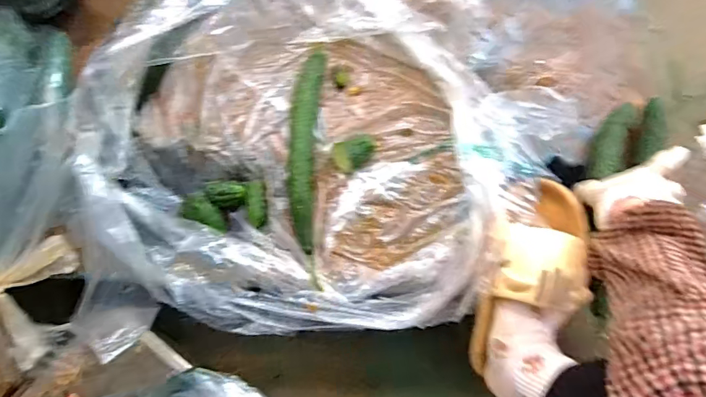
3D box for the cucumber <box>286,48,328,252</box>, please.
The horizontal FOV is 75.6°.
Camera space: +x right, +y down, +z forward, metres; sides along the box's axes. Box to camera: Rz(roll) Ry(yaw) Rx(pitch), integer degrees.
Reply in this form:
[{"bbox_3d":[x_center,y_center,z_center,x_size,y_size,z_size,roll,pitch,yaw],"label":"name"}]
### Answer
[{"bbox_3d":[-0.060,-0.071,0.561,0.038,0.031,0.266,3,72,-1],"label":"cucumber"}]

